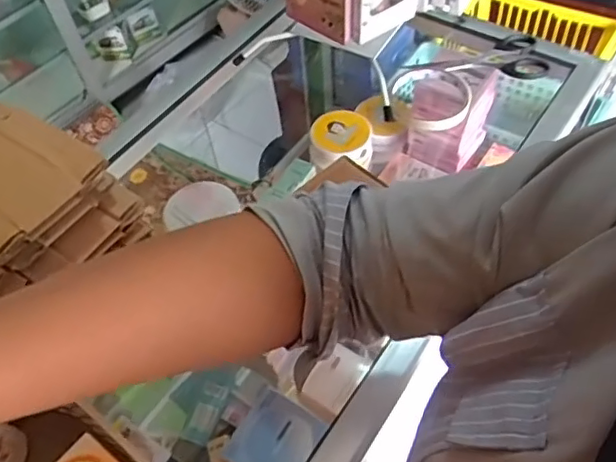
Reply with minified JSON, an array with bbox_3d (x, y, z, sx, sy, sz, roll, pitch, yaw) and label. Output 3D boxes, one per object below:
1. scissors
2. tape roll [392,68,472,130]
[{"bbox_3d":[0.178,-0.185,0.644,0.147,0.017,0.063,-6,53,1],"label":"scissors"},{"bbox_3d":[0.127,-0.136,0.612,0.077,0.022,0.081,2,53,7],"label":"tape roll"}]

